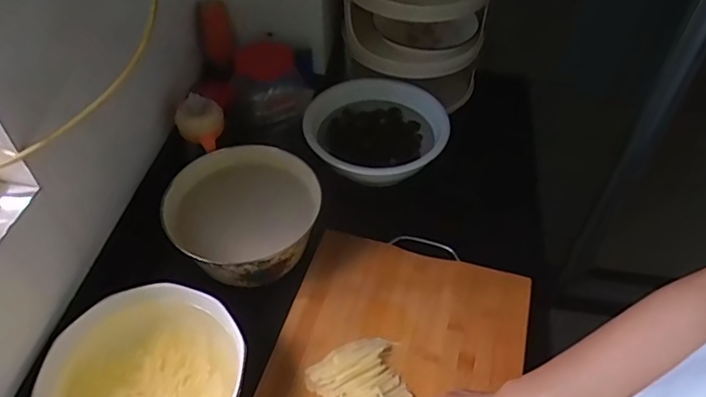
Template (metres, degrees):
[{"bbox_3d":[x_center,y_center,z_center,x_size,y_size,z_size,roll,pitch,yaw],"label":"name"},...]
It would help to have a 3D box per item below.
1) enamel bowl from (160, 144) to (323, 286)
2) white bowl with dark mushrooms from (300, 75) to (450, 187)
[{"bbox_3d":[-0.140,0.020,0.734,0.191,0.083,0.169,-34,57,-27],"label":"enamel bowl"},{"bbox_3d":[0.037,-0.097,0.921,0.218,0.124,0.216,0,48,0],"label":"white bowl with dark mushrooms"}]

